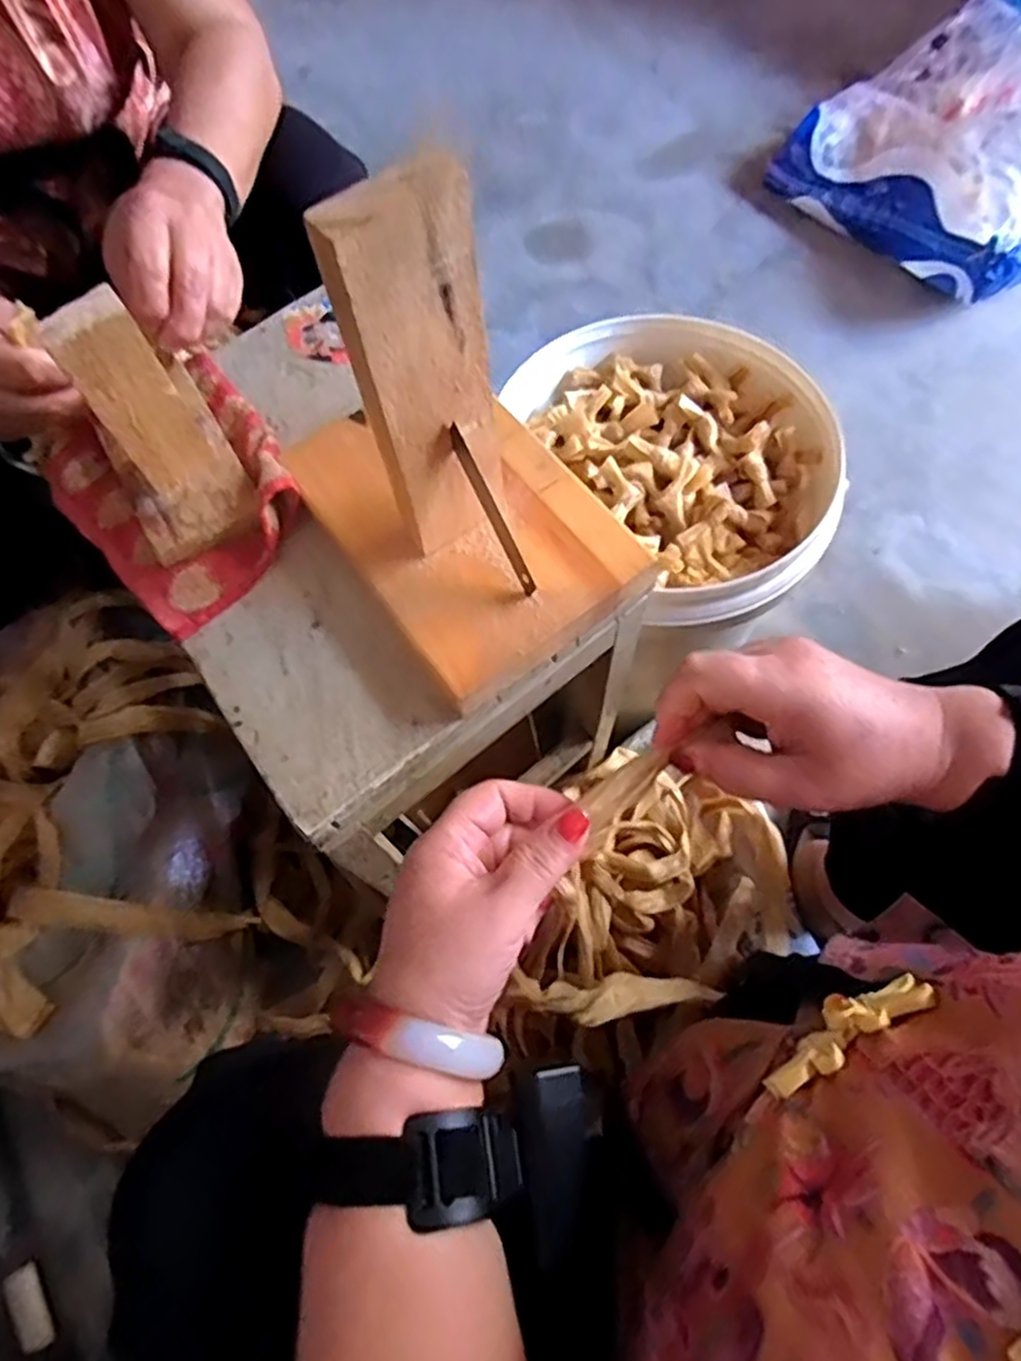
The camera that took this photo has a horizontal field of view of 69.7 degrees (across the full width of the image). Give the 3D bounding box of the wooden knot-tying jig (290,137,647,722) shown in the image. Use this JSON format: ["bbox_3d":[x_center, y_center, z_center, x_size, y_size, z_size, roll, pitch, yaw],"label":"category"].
[{"bbox_3d":[-0.032,-0.136,0.350,0.133,0.200,0.200,-33,69,-11],"label":"wooden knot-tying jig"}]

